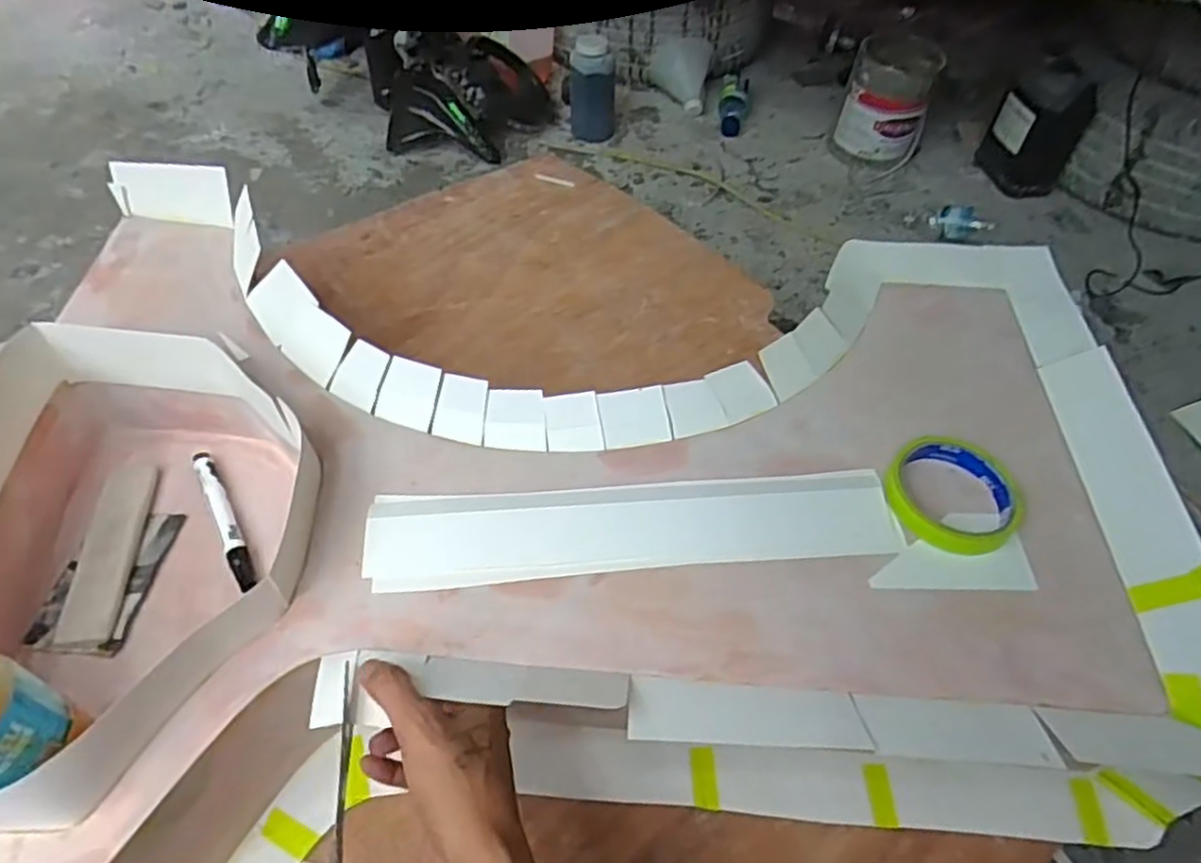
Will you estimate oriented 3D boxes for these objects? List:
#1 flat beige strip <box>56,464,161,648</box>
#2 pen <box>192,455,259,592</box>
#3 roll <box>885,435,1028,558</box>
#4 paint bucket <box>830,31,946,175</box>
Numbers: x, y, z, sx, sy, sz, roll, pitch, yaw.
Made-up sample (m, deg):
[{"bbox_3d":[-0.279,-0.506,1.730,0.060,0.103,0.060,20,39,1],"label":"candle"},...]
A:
[{"bbox_3d":[-0.379,0.090,0.556,0.041,0.007,0.155,-5,52,-7],"label":"flat beige strip"},{"bbox_3d":[-0.304,0.067,0.577,0.015,0.010,0.143,-26,57,-21],"label":"pen"},{"bbox_3d":[0.251,0.044,0.507,0.087,0.021,0.089,1,51,-1],"label":"roll"},{"bbox_3d":[0.584,-0.672,1.465,0.173,0.209,0.189,22,54,14],"label":"paint bucket"}]

